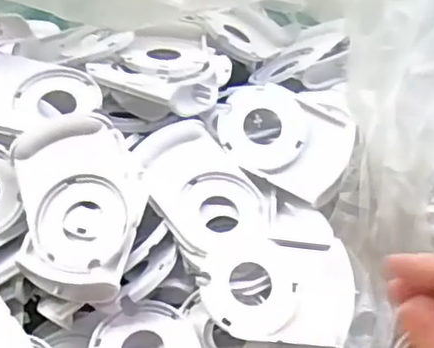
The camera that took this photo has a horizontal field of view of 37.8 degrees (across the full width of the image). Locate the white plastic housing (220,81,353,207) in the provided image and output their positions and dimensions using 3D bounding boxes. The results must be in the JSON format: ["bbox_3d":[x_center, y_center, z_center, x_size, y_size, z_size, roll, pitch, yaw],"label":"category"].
[{"bbox_3d":[0.042,-0.023,0.390,0.081,0.017,0.064,25,72,9],"label":"white plastic housing"}]

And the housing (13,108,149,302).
[{"bbox_3d":[-0.074,0.018,0.342,0.068,0.018,0.099,-8,73,5],"label":"housing"}]

